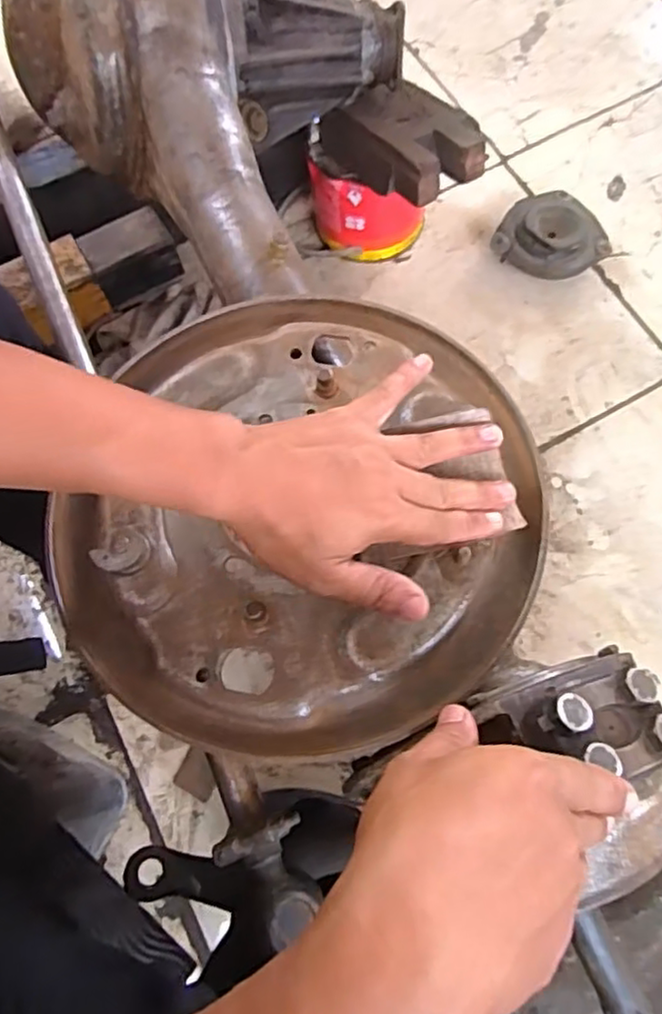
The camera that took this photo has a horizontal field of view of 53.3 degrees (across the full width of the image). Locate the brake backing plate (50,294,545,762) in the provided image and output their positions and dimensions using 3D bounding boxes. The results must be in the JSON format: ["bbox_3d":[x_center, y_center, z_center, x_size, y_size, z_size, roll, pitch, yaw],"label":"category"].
[{"bbox_3d":[-0.016,-0.007,0.411,0.283,0.035,0.299,-1,71,2],"label":"brake backing plate"}]

